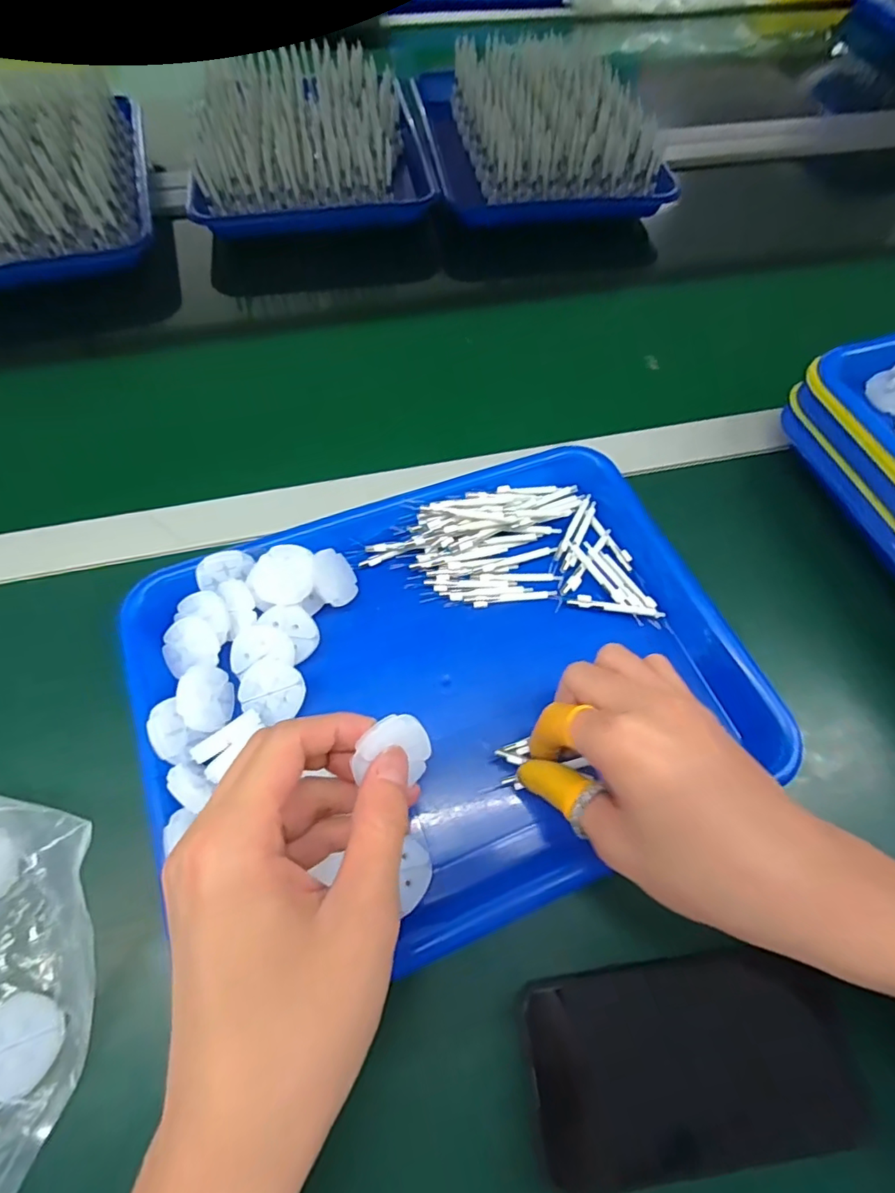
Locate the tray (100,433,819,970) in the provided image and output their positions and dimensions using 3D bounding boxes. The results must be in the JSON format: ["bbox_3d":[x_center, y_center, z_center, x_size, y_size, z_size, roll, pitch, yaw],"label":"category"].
[{"bbox_3d":[0.002,0.047,0.311,0.320,0.045,0.242,-21,64,-12],"label":"tray"}]

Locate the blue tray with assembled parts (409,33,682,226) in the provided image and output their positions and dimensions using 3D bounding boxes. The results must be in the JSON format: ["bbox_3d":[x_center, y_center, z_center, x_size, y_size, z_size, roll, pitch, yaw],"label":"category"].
[{"bbox_3d":[0.092,-0.521,0.594,0.233,0.064,0.290,-8,62,-6],"label":"blue tray with assembled parts"}]

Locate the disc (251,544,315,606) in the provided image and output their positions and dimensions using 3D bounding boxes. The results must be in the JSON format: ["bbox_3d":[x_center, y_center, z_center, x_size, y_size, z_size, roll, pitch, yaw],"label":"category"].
[{"bbox_3d":[-0.096,-0.012,0.314,0.035,0.004,0.033,-1,89,1],"label":"disc"}]

